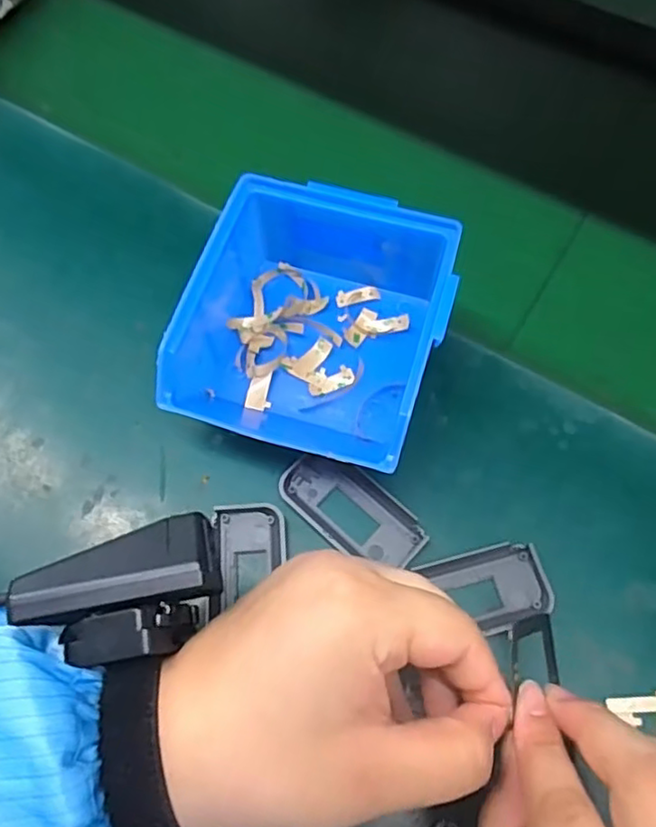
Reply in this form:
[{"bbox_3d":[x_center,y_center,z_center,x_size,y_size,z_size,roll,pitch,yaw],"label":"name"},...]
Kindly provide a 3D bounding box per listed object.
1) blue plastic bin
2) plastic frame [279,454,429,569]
[{"bbox_3d":[-0.005,-0.047,0.338,0.121,0.070,0.128,14,63,6],"label":"blue plastic bin"},{"bbox_3d":[0.012,0.049,0.324,0.075,0.005,0.037,39,69,18],"label":"plastic frame"}]

